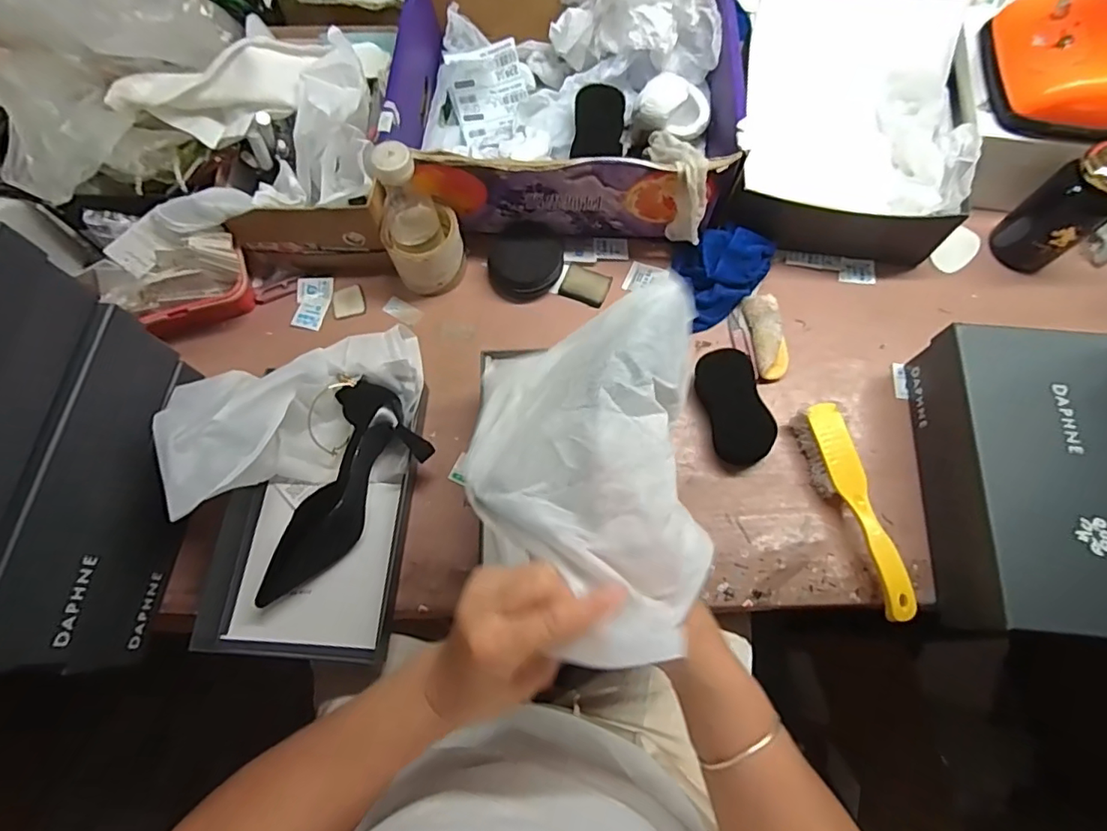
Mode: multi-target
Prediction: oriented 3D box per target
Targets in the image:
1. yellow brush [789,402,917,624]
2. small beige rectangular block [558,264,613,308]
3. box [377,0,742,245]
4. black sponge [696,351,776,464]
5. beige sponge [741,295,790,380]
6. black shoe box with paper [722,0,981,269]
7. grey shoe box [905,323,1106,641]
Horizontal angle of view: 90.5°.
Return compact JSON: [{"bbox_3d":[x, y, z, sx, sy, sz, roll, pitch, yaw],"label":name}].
[{"bbox_3d":[0.318,0.098,0.582,0.043,0.045,0.226,-13,71,-4],"label":"yellow brush"},{"bbox_3d":[0.040,-0.164,0.695,0.057,0.012,0.045,20,72,8],"label":"small beige rectangular block"},{"bbox_3d":[0.013,-0.406,0.685,0.398,0.153,0.344,3,71,2],"label":"box"},{"bbox_3d":[0.206,-0.010,0.624,0.058,0.044,0.134,-16,85,-5],"label":"black sponge"},{"bbox_3d":[0.258,-0.096,0.661,0.041,0.024,0.105,-5,70,-1],"label":"beige sponge"},{"bbox_3d":[0.374,-0.374,0.711,0.252,0.132,0.310,11,71,5],"label":"black shoe box with paper"},{"bbox_3d":[0.489,0.063,0.553,0.200,0.098,0.295,4,71,2],"label":"grey shoe box"}]

